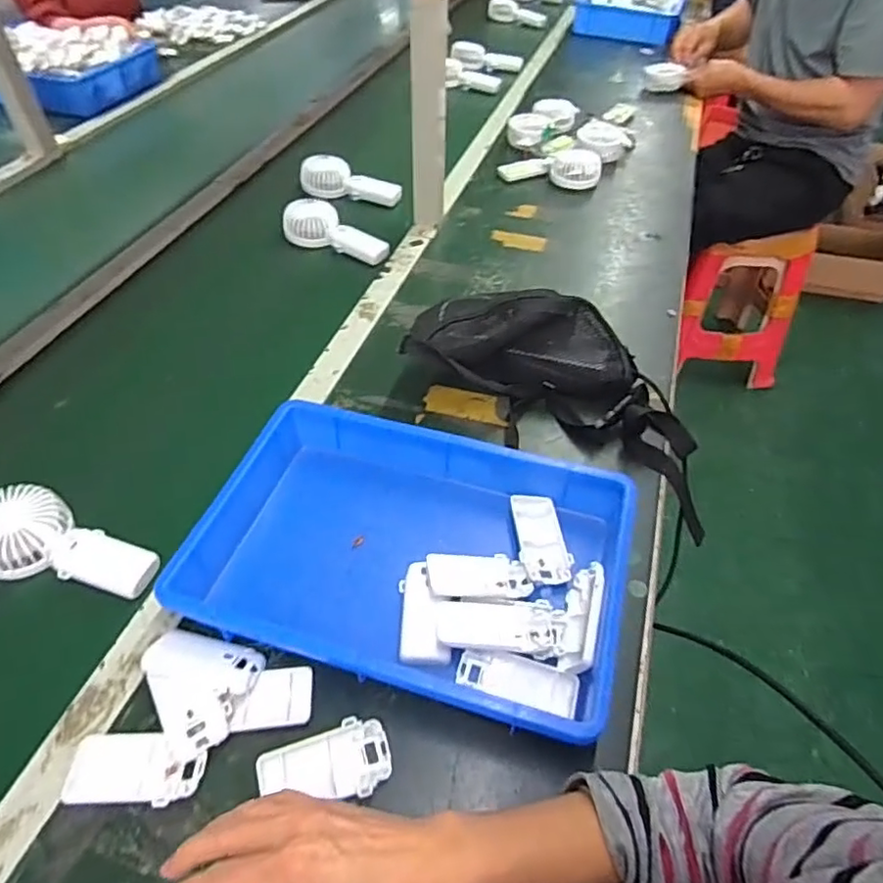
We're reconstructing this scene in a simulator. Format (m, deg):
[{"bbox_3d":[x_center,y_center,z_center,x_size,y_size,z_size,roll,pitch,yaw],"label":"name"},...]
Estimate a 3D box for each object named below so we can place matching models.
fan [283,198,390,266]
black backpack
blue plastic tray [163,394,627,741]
[{"bbox_3d":[-0.166,-0.335,0.953,0.181,0.043,0.073,27,52,23],"label":"fan"},{"bbox_3d":[0.148,-0.052,0.710,0.360,0.178,0.169,17,49,18],"label":"black backpack"},{"bbox_3d":[-0.026,0.099,0.535,0.365,0.059,0.243,14,48,12],"label":"blue plastic tray"}]

